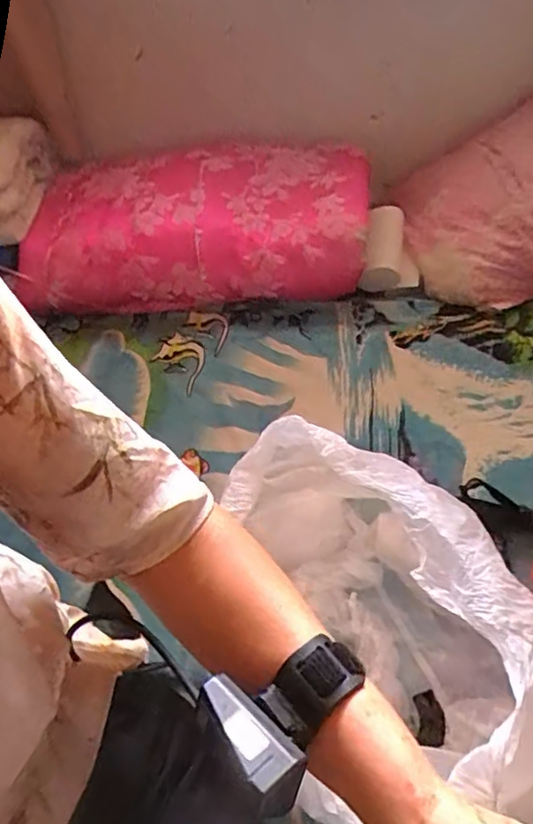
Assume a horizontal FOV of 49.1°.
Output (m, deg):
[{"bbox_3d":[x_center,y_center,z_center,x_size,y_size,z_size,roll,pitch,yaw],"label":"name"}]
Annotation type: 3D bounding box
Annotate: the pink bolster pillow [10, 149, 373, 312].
[{"bbox_3d":[-0.117,-0.331,1.027,0.575,0.153,0.296,-2,44,4],"label":"pink bolster pillow"}]

